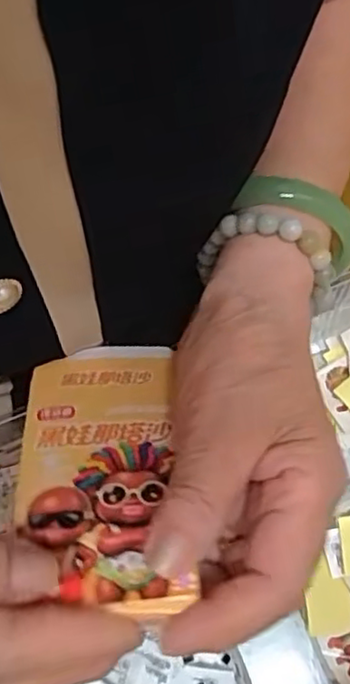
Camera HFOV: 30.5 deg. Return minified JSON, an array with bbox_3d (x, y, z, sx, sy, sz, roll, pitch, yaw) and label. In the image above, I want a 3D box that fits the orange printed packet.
[{"bbox_3d":[-0.030,0.047,0.250,0.060,0.006,0.119,-8,45,-2],"label":"orange printed packet"}]

